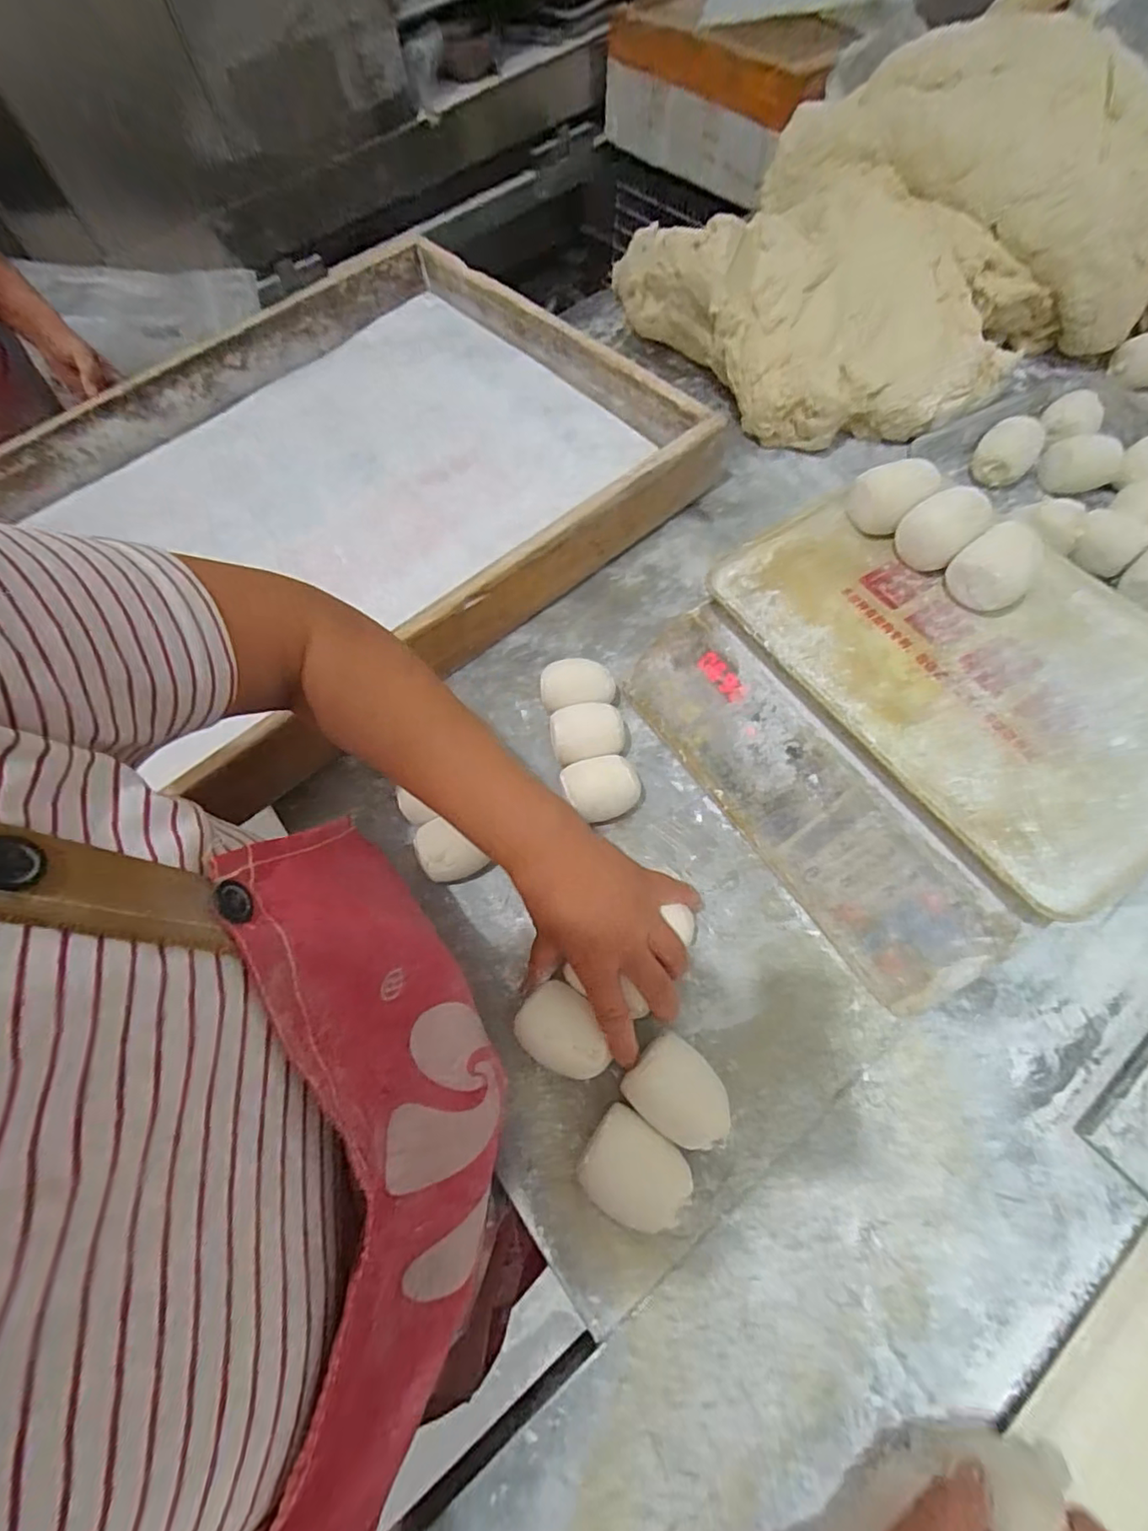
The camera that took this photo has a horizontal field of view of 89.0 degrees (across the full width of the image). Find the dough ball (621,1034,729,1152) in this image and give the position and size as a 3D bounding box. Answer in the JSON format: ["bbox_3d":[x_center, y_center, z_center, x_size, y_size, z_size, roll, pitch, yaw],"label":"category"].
[{"bbox_3d":[0.068,0.214,0.380,0.064,0.044,0.049,39,74,18],"label":"dough ball"}]

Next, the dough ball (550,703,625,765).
[{"bbox_3d":[0.012,-0.022,0.496,0.059,0.037,0.048,-13,66,-2],"label":"dough ball"}]

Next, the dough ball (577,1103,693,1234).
[{"bbox_3d":[0.039,0.254,0.366,0.069,0.042,0.052,36,73,17],"label":"dough ball"}]

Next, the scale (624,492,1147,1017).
[{"bbox_3d":[0.257,-0.045,0.453,0.300,0.103,0.322,-32,68,-10],"label":"scale"}]

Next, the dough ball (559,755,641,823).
[{"bbox_3d":[0.022,0.022,0.477,0.059,0.033,0.047,-11,66,-1],"label":"dough ball"}]

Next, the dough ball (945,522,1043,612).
[{"bbox_3d":[0.303,-0.142,0.415,0.051,0.045,0.048,-2,65,4],"label":"dough ball"}]

